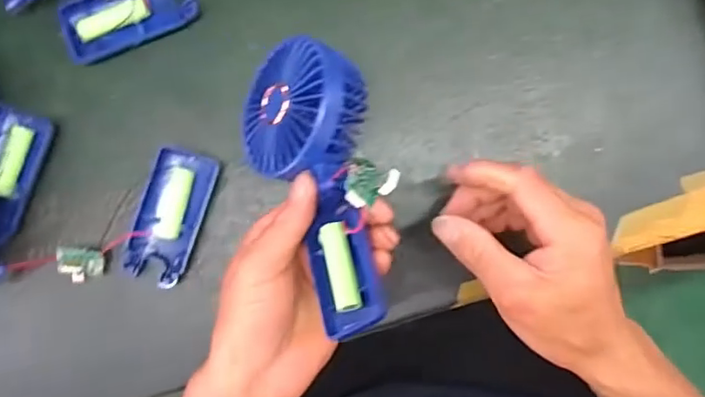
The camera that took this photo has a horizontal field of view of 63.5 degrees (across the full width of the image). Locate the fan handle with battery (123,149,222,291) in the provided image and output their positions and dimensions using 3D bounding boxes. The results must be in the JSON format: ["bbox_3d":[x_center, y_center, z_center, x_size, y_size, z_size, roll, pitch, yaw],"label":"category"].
[{"bbox_3d":[-0.128,0.012,0.404,0.043,0.014,0.093,17,88,1],"label":"fan handle with battery"}]

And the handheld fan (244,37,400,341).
[{"bbox_3d":[-0.022,-0.016,0.327,0.079,0.059,0.182,-17,71,0],"label":"handheld fan"}]

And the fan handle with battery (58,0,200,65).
[{"bbox_3d":[-0.159,-0.133,0.401,0.094,0.025,0.049,-23,87,0],"label":"fan handle with battery"}]

